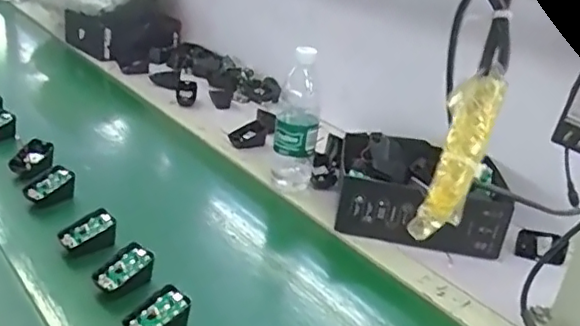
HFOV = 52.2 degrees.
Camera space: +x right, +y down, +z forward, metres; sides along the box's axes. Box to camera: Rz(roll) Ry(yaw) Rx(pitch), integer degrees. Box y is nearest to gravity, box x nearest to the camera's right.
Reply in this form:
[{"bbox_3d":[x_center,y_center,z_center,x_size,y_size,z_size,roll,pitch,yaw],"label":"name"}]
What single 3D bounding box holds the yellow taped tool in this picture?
[{"bbox_3d":[0.069,-0.003,0.244,0.019,0.073,0.010,22,2,31],"label":"yellow taped tool"}]

